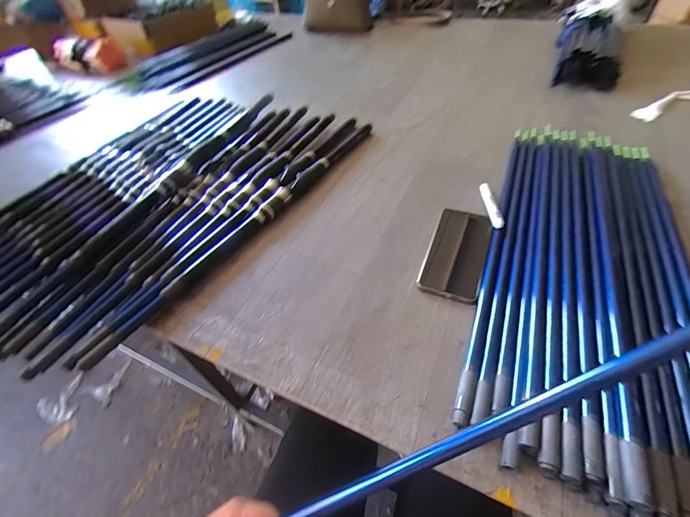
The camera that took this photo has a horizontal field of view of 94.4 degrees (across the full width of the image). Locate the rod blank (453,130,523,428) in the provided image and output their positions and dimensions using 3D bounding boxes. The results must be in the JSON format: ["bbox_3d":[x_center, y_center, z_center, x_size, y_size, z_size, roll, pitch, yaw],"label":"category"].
[{"bbox_3d":[0.218,-0.037,0.457,0.012,0.019,0.543,16,52,19],"label":"rod blank"}]

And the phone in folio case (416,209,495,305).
[{"bbox_3d":[0.159,-0.009,0.452,0.078,0.011,0.161,16,52,20],"label":"phone in folio case"}]

